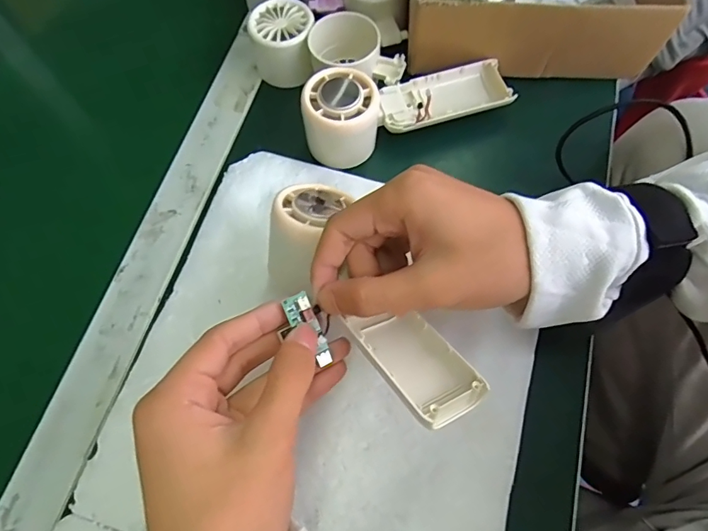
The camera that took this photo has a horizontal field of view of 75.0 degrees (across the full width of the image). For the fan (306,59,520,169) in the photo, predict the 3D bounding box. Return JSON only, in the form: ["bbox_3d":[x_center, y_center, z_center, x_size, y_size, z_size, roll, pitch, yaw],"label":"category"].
[{"bbox_3d":[0.041,-0.129,0.357,0.165,0.049,0.058,-21,71,-7],"label":"fan"}]

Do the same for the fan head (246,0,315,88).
[{"bbox_3d":[-0.061,-0.186,0.395,0.052,0.045,0.061,0,70,1],"label":"fan head"}]

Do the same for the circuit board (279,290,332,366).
[{"bbox_3d":[-0.023,0.033,0.245,0.013,0.010,0.039,-31,94,-9],"label":"circuit board"}]

